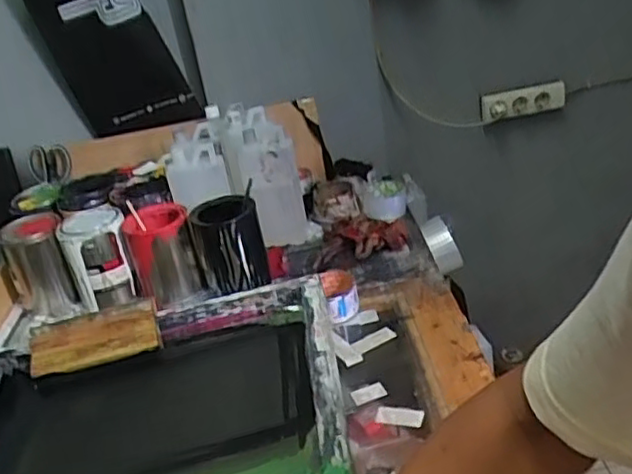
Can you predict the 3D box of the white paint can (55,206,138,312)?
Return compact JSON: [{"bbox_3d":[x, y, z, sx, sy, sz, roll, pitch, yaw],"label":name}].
[{"bbox_3d":[-0.365,0.039,1.105,0.104,0.150,0.114,-16,27,-13],"label":"white paint can"}]

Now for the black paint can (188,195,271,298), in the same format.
[{"bbox_3d":[-0.147,0.014,1.091,0.115,0.136,0.120,-14,27,-8],"label":"black paint can"}]

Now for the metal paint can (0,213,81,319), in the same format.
[{"bbox_3d":[-0.481,0.047,1.138,0.100,0.153,0.121,-18,28,-16],"label":"metal paint can"}]

